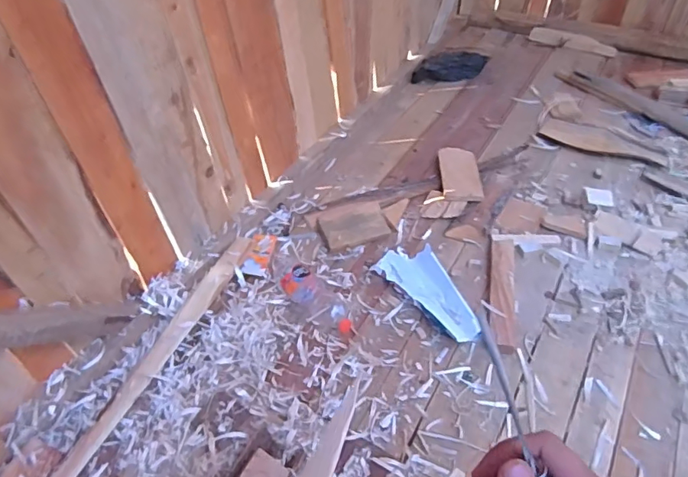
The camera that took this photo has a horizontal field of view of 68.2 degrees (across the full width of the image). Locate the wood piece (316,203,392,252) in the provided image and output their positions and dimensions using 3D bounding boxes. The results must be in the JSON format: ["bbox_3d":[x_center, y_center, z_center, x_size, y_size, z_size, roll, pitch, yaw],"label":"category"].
[{"bbox_3d":[0.021,-0.031,1.191,0.158,0.034,0.090,-16,47,-12],"label":"wood piece"}]

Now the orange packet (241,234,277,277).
[{"bbox_3d":[-0.188,0.036,1.137,0.052,0.015,0.123,14,47,-2],"label":"orange packet"}]

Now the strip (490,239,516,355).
[{"bbox_3d":[0.328,0.107,1.047,0.051,0.033,0.293,8,47,11],"label":"strip"}]

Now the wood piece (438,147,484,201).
[{"bbox_3d":[0.298,-0.168,1.306,0.094,0.011,0.193,-5,50,10],"label":"wood piece"}]

